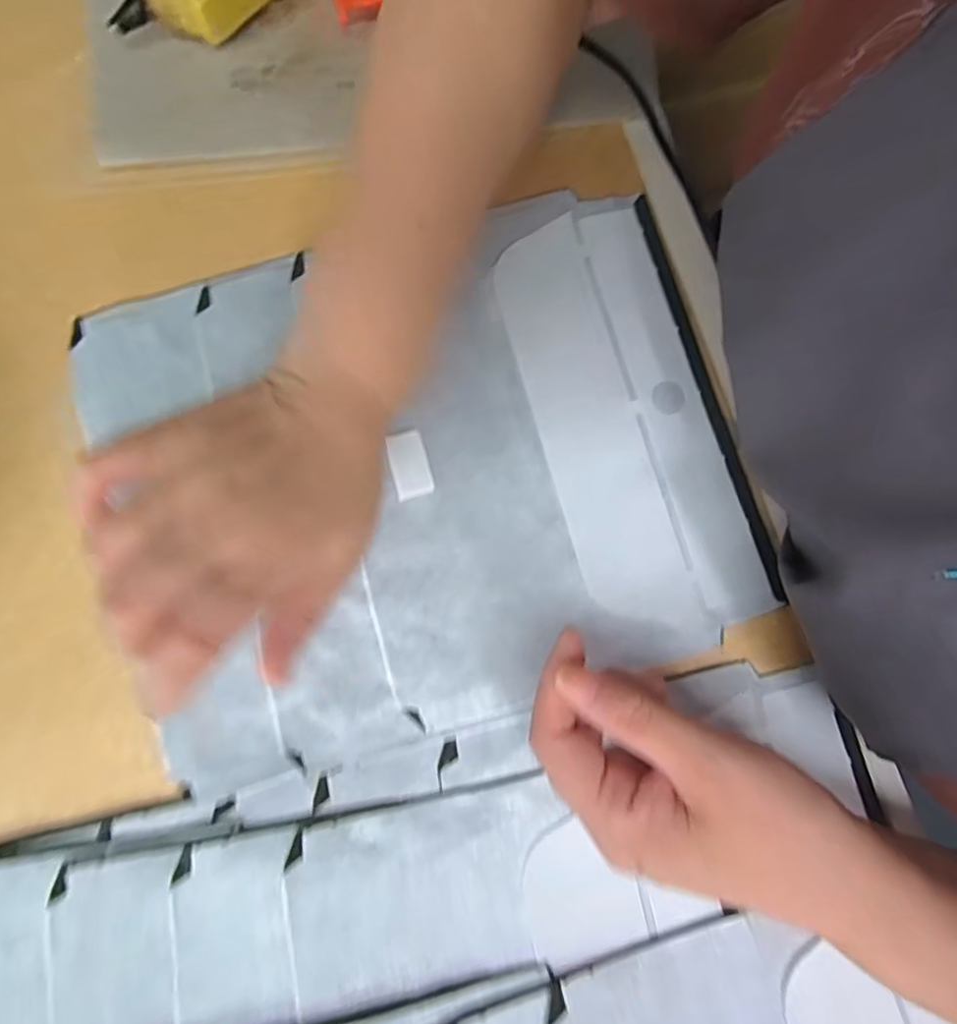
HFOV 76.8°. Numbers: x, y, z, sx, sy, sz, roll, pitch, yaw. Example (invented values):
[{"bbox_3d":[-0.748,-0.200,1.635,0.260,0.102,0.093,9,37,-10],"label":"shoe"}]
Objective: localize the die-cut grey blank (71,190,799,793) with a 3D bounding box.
[{"bbox_3d":[-0.025,-0.024,0.308,0.308,0.010,0.249,-16,82,-3],"label":"die-cut grey blank"}]

